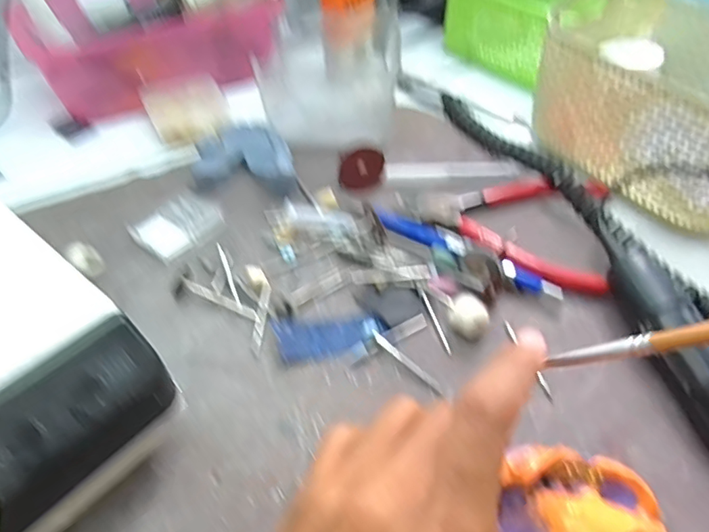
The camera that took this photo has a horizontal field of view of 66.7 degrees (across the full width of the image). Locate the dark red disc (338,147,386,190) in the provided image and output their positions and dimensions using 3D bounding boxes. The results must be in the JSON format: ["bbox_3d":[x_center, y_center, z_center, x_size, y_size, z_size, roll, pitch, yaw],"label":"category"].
[{"bbox_3d":[0.005,-0.061,0.343,0.032,0.024,0.004,-28,14,-16],"label":"dark red disc"}]

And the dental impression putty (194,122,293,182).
[{"bbox_3d":[-0.069,-0.074,0.352,0.062,0.019,0.049,3,48,1],"label":"dental impression putty"}]

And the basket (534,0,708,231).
[{"bbox_3d":[0.200,-0.110,0.356,0.120,0.078,0.181,-27,55,-23],"label":"basket"}]

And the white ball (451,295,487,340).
[{"bbox_3d":[0.057,0.026,0.271,0.019,0.014,0.017,18,50,14],"label":"white ball"}]

